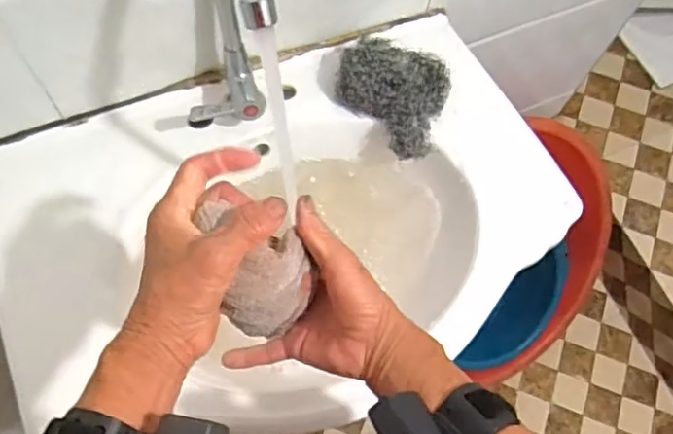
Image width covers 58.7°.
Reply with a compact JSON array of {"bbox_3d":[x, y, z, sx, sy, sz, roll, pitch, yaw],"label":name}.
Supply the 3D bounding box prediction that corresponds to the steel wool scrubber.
[{"bbox_3d":[0.061,-0.142,0.680,0.121,0.045,0.120,1,67,-3],"label":"steel wool scrubber"}]

